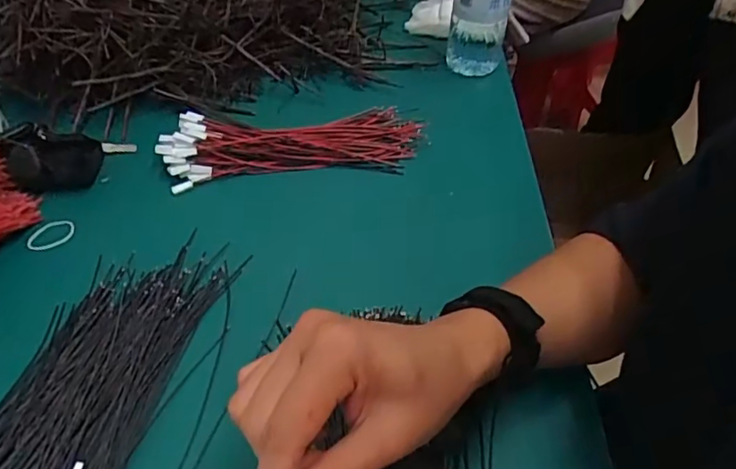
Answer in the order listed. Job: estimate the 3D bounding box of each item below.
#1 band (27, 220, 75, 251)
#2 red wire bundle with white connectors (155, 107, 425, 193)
[{"bbox_3d":[-0.277,-0.001,0.493,0.030,0.004,0.040,36,56,29],"label":"band"},{"bbox_3d":[-0.073,-0.095,0.564,0.250,0.028,0.081,-7,47,-7],"label":"red wire bundle with white connectors"}]

